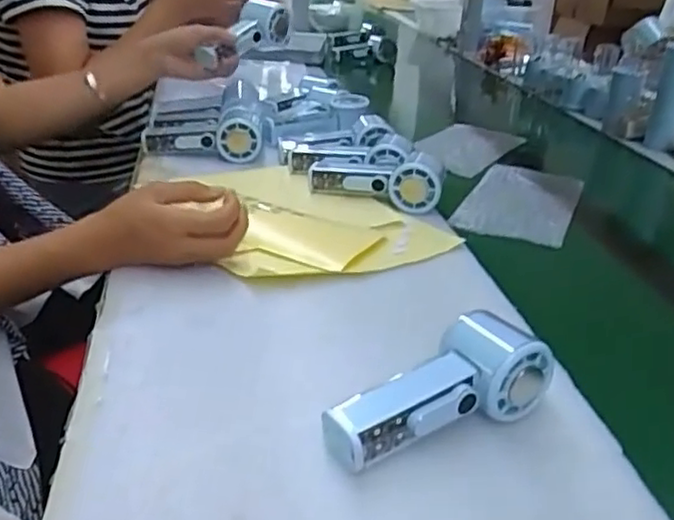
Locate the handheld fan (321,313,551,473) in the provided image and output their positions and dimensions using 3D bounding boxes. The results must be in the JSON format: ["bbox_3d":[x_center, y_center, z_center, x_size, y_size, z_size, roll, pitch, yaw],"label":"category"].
[{"bbox_3d":[0.068,0.082,0.433,0.148,0.055,0.066,-19,34,-37],"label":"handheld fan"}]

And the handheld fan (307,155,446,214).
[{"bbox_3d":[0.045,-0.098,0.795,0.159,0.058,0.037,14,29,21],"label":"handheld fan"}]

